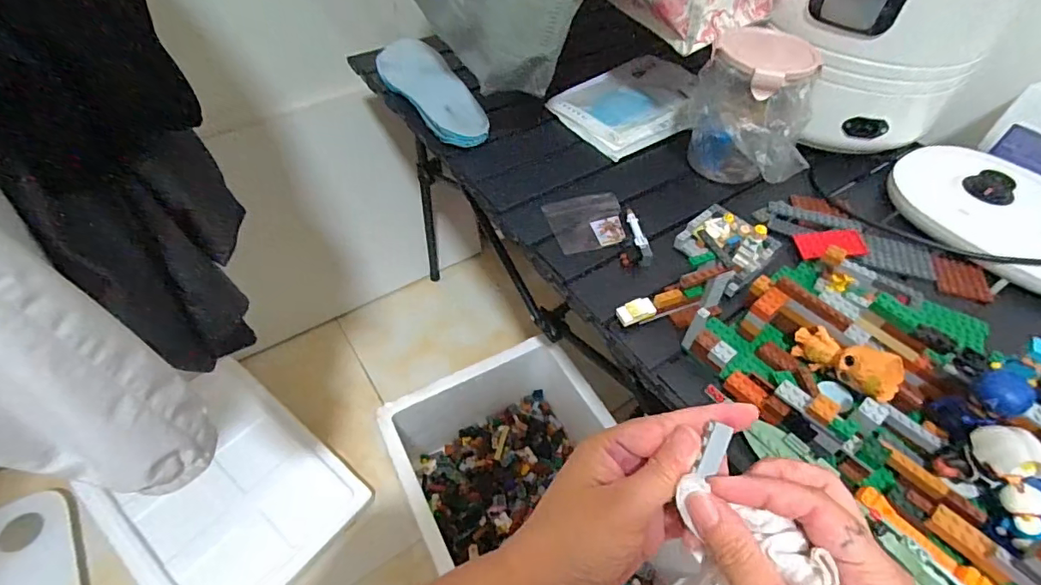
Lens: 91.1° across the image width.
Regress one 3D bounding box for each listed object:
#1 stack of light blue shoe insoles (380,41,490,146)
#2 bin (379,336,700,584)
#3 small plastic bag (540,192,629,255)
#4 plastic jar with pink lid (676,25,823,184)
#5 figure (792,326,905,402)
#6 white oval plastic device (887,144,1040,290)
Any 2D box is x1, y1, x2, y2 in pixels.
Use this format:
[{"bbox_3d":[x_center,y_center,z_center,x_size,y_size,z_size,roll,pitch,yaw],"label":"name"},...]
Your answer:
[{"bbox_3d":[-0.127,-0.281,0.698,0.091,0.012,0.287,-20,53,-18],"label":"stack of light blue shoe insoles"},{"bbox_3d":[0.013,0.295,0.725,0.295,0.187,0.444,-21,53,-19],"label":"bin"},{"bbox_3d":[0.073,-0.078,0.554,0.082,0.006,0.078,-11,51,-11],"label":"small plastic bag"},{"bbox_3d":[0.256,-0.199,0.570,0.134,0.131,0.131,1,49,-1],"label":"plastic jar with pink lid"},{"bbox_3d":[0.258,0.053,0.409,0.035,0.038,0.076,-24,32,-21],"label":"figure"},{"bbox_3d":[0.533,-0.086,0.553,0.191,0.036,0.234,-32,58,-26],"label":"white oval plastic device"}]

